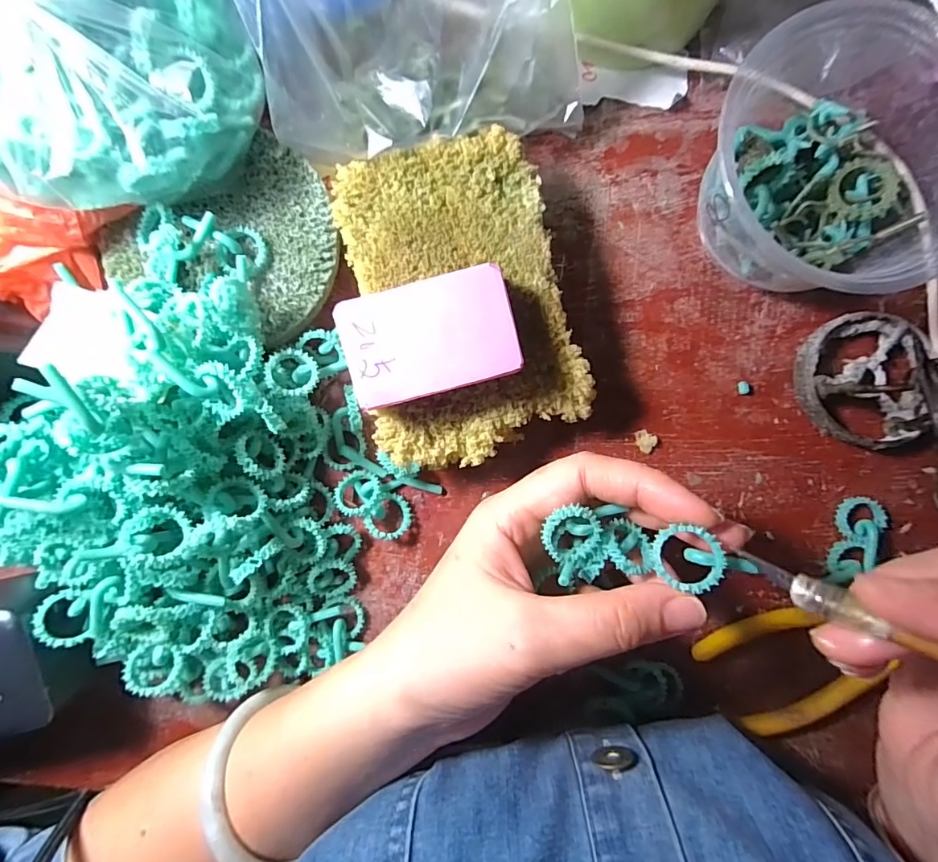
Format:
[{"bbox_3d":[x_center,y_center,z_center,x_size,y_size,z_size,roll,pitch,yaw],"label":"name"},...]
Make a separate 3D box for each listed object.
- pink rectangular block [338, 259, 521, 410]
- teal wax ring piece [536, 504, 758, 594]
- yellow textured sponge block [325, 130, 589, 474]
[{"bbox_3d":[-0.016,-0.037,0.193,0.067,0.024,0.043,-14,89,1],"label":"pink rectangular block"},{"bbox_3d":[0.063,0.043,0.176,0.067,0.027,0.028,-3,89,18],"label":"teal wax ring piece"},{"bbox_3d":[-0.005,-0.058,0.223,0.094,0.044,0.138,-15,89,1],"label":"yellow textured sponge block"}]

